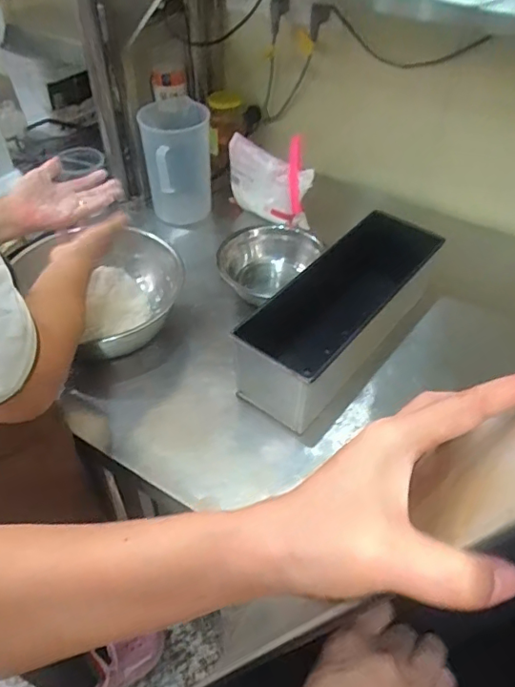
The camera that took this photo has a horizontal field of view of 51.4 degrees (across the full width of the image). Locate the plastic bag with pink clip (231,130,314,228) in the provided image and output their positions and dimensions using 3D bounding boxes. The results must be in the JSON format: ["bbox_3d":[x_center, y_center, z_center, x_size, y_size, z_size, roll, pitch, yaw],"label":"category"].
[{"bbox_3d":[0.017,-0.307,1.014,0.178,0.142,0.059,24,50,20],"label":"plastic bag with pink clip"}]

